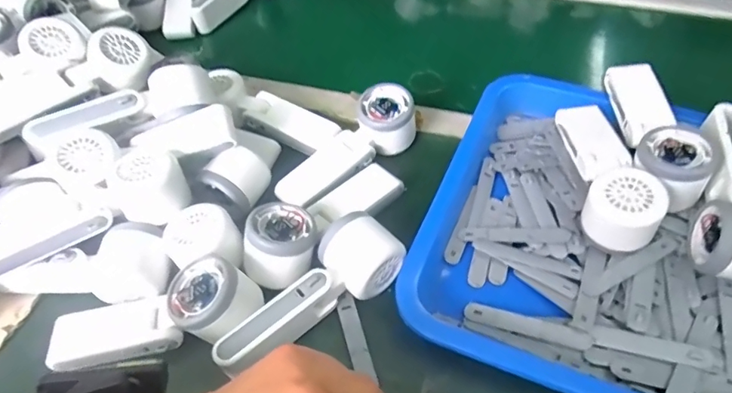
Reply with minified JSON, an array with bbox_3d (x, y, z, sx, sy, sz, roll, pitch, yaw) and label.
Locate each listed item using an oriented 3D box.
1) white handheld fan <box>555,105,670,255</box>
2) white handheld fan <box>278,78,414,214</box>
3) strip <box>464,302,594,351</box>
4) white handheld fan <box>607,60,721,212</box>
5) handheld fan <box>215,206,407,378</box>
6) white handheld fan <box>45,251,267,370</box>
[{"bbox_3d":[0.214,-0.027,0.445,0.054,0.054,0.165,4,49,6],"label":"white handheld fan"},{"bbox_3d":[-0.017,-0.045,0.504,0.169,0.056,0.060,-41,58,-14],"label":"white handheld fan"},{"bbox_3d":[0.125,0.100,0.385,0.093,0.004,0.019,11,48,21],"label":"strip"},{"bbox_3d":[0.267,-0.061,0.457,0.063,0.052,0.167,5,50,7],"label":"white handheld fan"},{"bbox_3d":[-0.047,0.077,0.391,0.157,0.054,0.053,-33,56,-24],"label":"handheld fan"},{"bbox_3d":[-0.169,0.092,0.385,0.173,0.063,0.068,-7,49,-3],"label":"white handheld fan"}]

